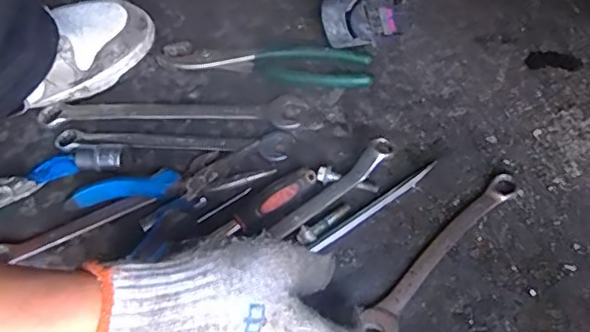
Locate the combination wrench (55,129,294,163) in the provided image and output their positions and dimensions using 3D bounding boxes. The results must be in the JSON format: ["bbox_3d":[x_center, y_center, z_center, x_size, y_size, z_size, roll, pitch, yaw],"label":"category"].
[{"bbox_3d":[-0.102,-0.021,0.474,0.195,0.010,0.031,1,51,6],"label":"combination wrench"}]

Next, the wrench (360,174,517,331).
[{"bbox_3d":[0.102,0.056,0.391,0.022,0.007,0.157,34,61,28],"label":"wrench"}]

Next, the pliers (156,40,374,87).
[{"bbox_3d":[-0.028,-0.094,0.524,0.195,0.013,0.039,5,52,10],"label":"pliers"}]

